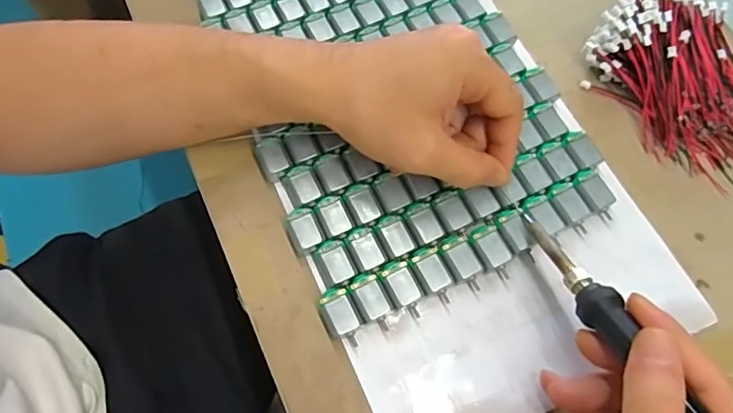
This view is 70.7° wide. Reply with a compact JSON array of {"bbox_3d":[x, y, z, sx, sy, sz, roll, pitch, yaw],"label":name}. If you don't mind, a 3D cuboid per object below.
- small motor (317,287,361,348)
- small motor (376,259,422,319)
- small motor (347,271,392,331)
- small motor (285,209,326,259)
[{"bbox_3d":[-0.015,0.064,0.296,0.018,0.016,0.032,-26,70,-11],"label":"small motor"},{"bbox_3d":[0.020,0.050,0.303,0.019,0.013,0.032,-25,70,-10],"label":"small motor"},{"bbox_3d":[0.002,0.056,0.300,0.018,0.013,0.031,-22,69,-9],"label":"small motor"},{"bbox_3d":[-0.037,0.017,0.318,0.019,0.016,0.026,-24,70,-10],"label":"small motor"}]

